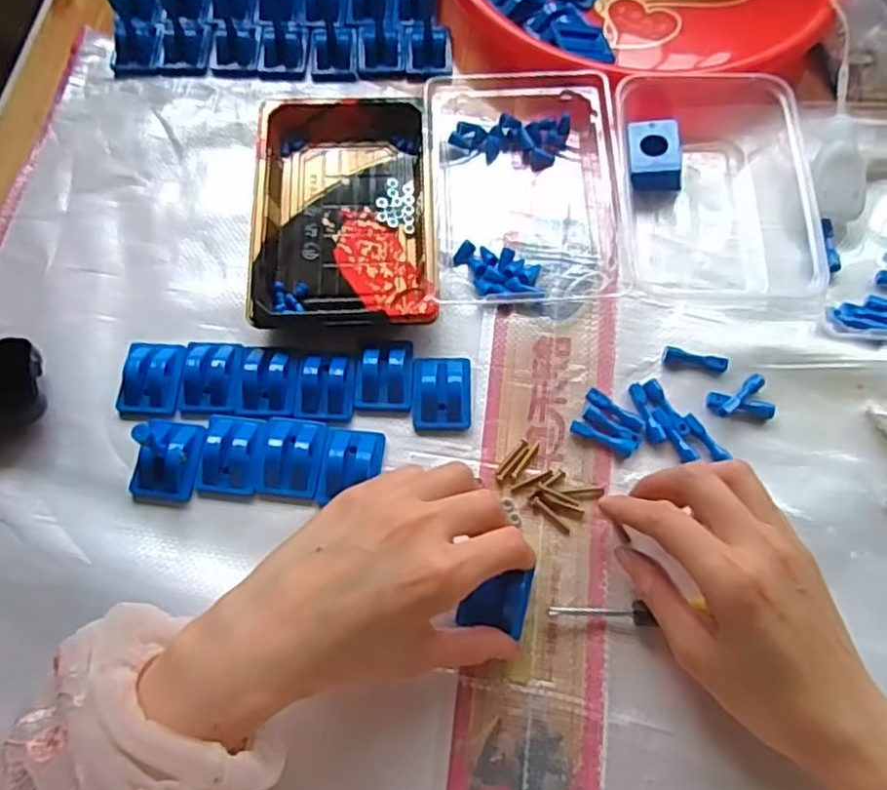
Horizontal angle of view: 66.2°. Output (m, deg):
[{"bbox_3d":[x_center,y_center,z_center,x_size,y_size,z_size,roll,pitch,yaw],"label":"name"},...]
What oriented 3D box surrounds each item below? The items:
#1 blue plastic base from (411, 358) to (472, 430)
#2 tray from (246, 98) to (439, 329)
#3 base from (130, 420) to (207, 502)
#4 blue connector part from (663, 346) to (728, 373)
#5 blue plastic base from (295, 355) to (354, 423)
[{"bbox_3d":[0.000,-0.003,0.396,0.034,0.016,0.044,1,69,0],"label":"blue plastic base"},{"bbox_3d":[-0.063,-0.115,0.432,0.107,0.030,0.159,-1,69,-1],"label":"tray"},{"bbox_3d":[-0.154,0.031,0.369,0.035,0.040,0.043,14,69,5],"label":"base"},{"bbox_3d":[0.151,-0.021,0.408,0.037,0.010,0.011,12,69,4],"label":"blue connector part"},{"bbox_3d":[-0.069,-0.005,0.396,0.033,0.014,0.037,6,69,2],"label":"blue plastic base"}]

